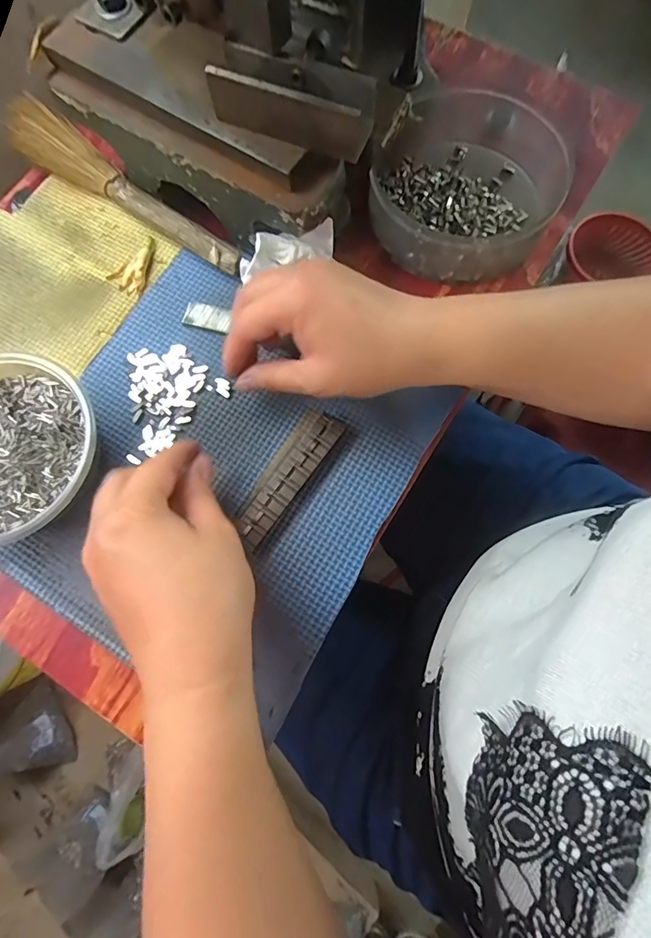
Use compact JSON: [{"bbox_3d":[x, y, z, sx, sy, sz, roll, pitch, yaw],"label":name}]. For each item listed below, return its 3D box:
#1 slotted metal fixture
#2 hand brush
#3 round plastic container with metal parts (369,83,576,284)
[{"bbox_3d":[-0.026,0.003,0.297,0.029,0.012,0.095,35,78,9],"label":"slotted metal fixture"},{"bbox_3d":[-0.152,-0.212,0.348,0.230,0.021,0.039,35,78,9],"label":"hand brush"},{"bbox_3d":[0.104,-0.222,0.342,0.135,0.041,0.168,6,75,2],"label":"round plastic container with metal parts"}]

